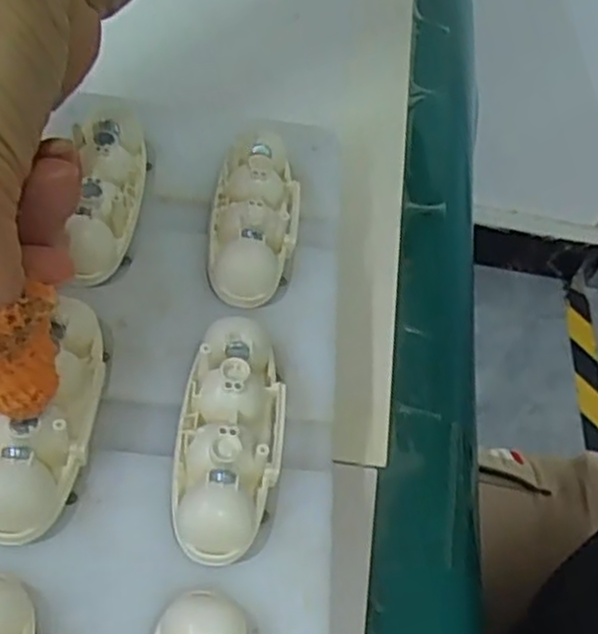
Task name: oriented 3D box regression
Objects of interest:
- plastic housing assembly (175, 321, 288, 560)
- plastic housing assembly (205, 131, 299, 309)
[{"bbox_3d":[-0.017,0.028,0.193,0.025,0.013,0.059,7,54,-5],"label":"plastic housing assembly"},{"bbox_3d":[-0.013,-0.032,0.234,0.024,0.011,0.058,9,54,-5],"label":"plastic housing assembly"}]

